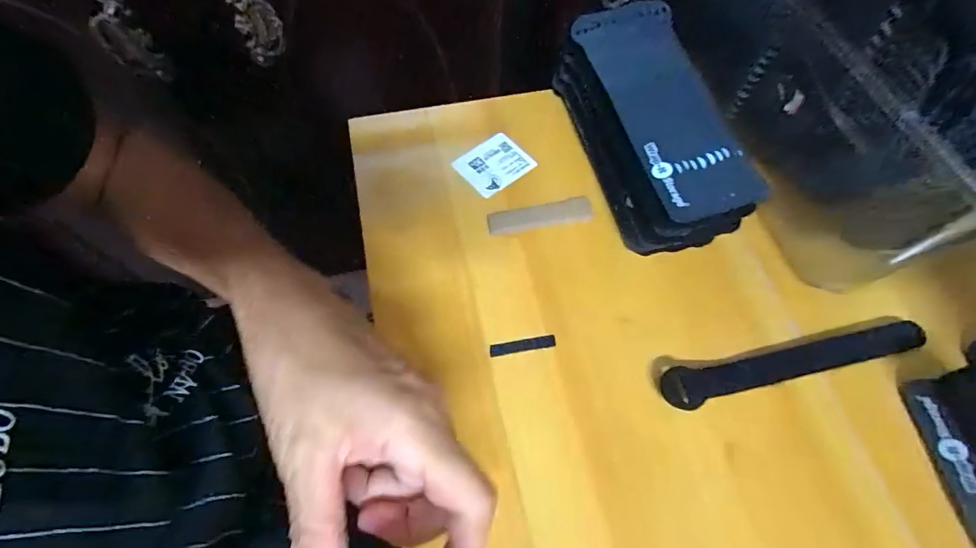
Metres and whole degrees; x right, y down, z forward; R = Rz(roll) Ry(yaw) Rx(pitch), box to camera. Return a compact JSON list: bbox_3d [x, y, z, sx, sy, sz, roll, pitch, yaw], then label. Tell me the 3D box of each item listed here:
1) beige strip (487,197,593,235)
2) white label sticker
[{"bbox_3d":[0.044,-0.048,0.379,0.088,0.005,0.022,-12,64,-7],"label":"beige strip"},{"bbox_3d":[0.005,-0.098,0.408,0.060,0.004,0.050,-38,73,-18],"label":"white label sticker"}]

